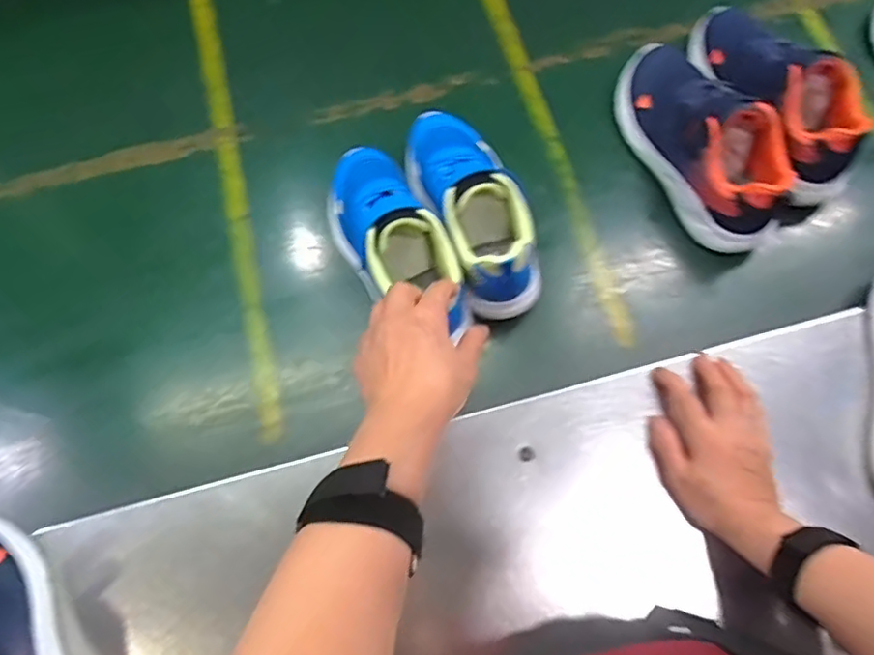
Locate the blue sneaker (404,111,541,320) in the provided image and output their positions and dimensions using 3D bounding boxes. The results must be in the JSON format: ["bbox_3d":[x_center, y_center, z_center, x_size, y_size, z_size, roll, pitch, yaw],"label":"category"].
[{"bbox_3d":[0.031,-0.126,0.584,0.094,0.105,0.235,-11,72,-4],"label":"blue sneaker"}]

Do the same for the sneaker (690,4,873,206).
[{"bbox_3d":[0.344,-0.249,0.604,0.096,0.090,0.247,-19,72,-6],"label":"sneaker"}]

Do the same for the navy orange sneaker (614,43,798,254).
[{"bbox_3d":[0.267,-0.198,0.595,0.088,0.099,0.245,-24,73,-8],"label":"navy orange sneaker"}]

